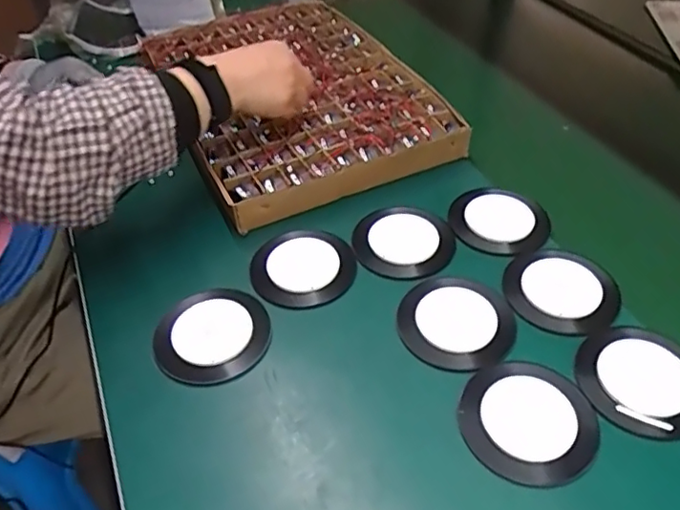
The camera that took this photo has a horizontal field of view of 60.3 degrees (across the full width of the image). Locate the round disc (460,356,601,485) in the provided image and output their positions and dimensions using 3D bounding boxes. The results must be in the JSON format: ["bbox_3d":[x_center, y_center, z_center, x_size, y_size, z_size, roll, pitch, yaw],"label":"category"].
[{"bbox_3d":[0.142,0.121,0.446,0.097,0.007,0.099,-1,44,1],"label":"round disc"}]

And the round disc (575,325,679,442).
[{"bbox_3d":[0.237,0.095,0.460,0.089,0.014,0.096,-1,44,1],"label":"round disc"}]

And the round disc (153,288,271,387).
[{"bbox_3d":[-0.112,0.069,0.514,0.095,0.012,0.091,-5,44,-2],"label":"round disc"}]

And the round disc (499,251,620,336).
[{"bbox_3d":[0.198,0.029,0.532,0.087,0.015,0.094,-1,44,1],"label":"round disc"}]

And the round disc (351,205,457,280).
[{"bbox_3d":[0.064,-0.016,0.586,0.096,0.010,0.091,-1,44,1],"label":"round disc"}]

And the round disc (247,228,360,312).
[{"bbox_3d":[-0.034,0.010,0.567,0.095,0.010,0.096,-1,44,1],"label":"round disc"}]

